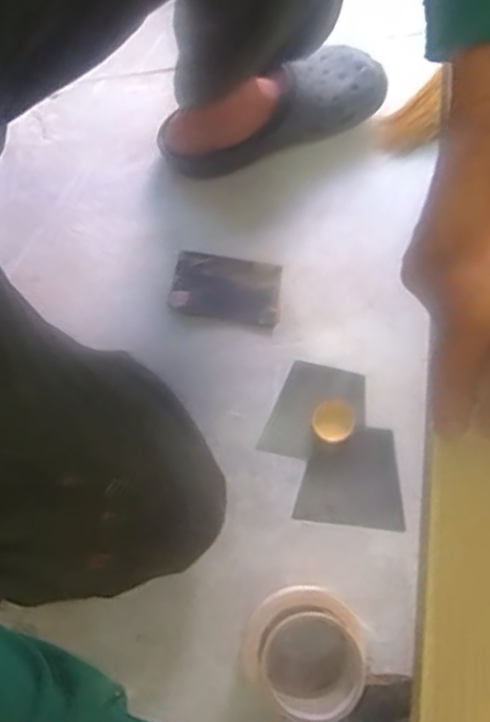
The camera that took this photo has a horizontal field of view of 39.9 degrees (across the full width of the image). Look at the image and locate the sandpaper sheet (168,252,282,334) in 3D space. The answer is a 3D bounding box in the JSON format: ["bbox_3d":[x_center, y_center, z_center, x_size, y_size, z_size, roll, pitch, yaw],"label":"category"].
[{"bbox_3d":[-0.020,-0.075,0.719,0.115,0.006,0.072,12,75,4],"label":"sandpaper sheet"}]

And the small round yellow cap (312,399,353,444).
[{"bbox_3d":[0.088,0.060,0.676,0.040,0.015,0.041,0,74,0],"label":"small round yellow cap"}]

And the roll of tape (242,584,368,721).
[{"bbox_3d":[0.054,0.257,0.601,0.106,0.054,0.103,0,74,0],"label":"roll of tape"}]

